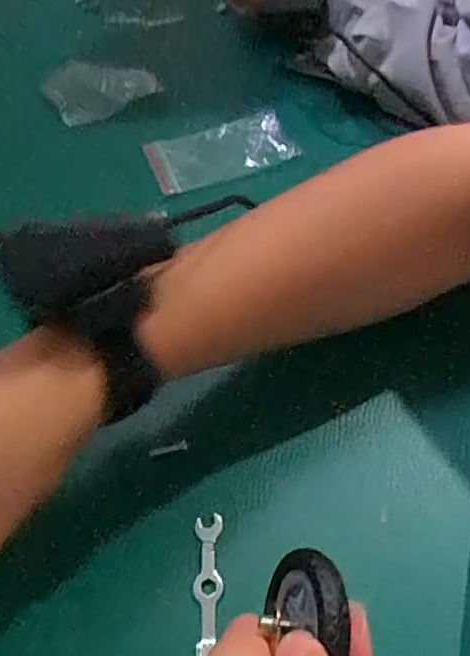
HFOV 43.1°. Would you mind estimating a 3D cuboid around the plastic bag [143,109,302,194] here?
[{"bbox_3d":[-0.015,-0.155,0.505,0.116,0.017,0.085,-13,50,-6],"label":"plastic bag"}]

